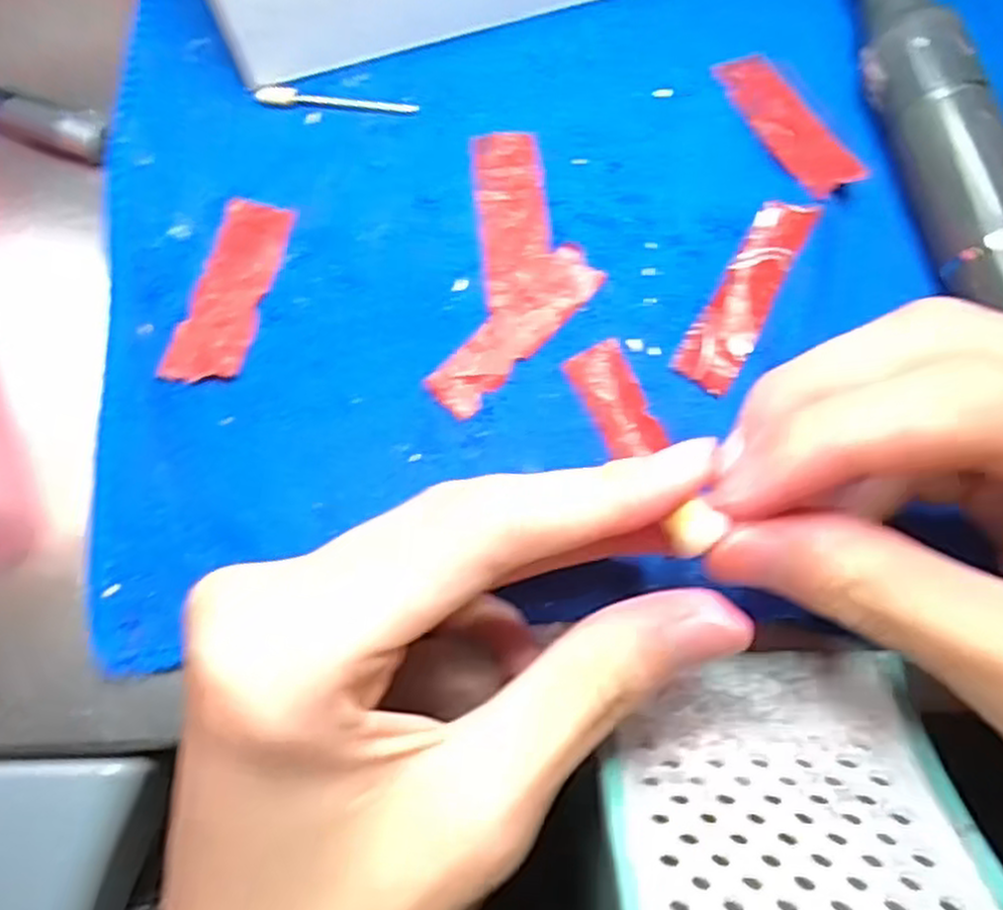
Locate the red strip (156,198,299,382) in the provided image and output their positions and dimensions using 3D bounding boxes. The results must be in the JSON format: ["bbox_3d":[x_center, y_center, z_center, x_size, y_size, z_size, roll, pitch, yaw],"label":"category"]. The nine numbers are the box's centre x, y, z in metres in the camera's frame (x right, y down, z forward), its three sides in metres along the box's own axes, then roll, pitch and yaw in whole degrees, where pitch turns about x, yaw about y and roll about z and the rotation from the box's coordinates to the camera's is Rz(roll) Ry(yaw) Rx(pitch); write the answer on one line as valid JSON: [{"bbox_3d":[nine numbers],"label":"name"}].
[{"bbox_3d":[-0.077,-0.047,0.221,0.020,0.004,0.058,16,71,-3],"label":"red strip"}]

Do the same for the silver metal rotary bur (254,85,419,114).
[{"bbox_3d":[-0.051,-0.111,0.239,0.048,0.004,0.007,4,74,2],"label":"silver metal rotary bur"}]

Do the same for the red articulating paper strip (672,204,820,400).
[{"bbox_3d":[0.069,-0.045,0.217,0.017,0.004,0.060,28,82,20],"label":"red articulating paper strip"}]

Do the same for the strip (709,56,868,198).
[{"bbox_3d":[0.085,-0.099,0.230,0.016,0.004,0.056,-25,66,-5],"label":"strip"}]

